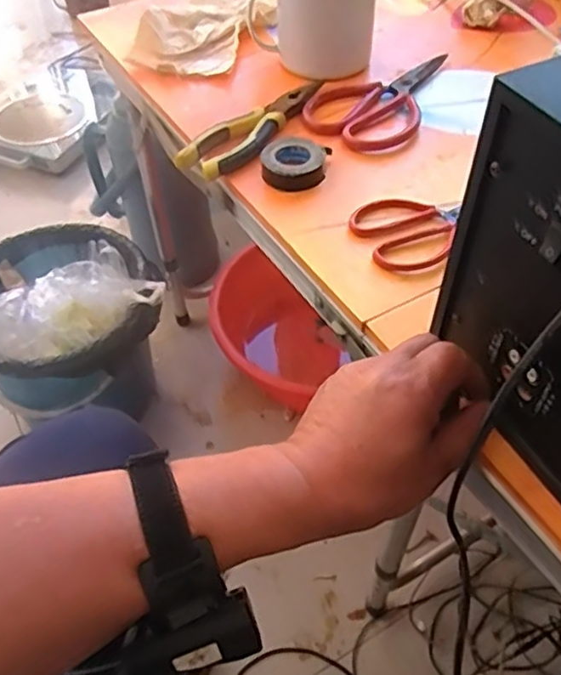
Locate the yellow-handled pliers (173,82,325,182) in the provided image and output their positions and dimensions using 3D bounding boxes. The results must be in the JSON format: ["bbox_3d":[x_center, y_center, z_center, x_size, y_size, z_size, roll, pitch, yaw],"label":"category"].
[{"bbox_3d":[-0.023,-0.194,0.596,0.053,0.022,0.169,27,56,23],"label":"yellow-handled pliers"}]

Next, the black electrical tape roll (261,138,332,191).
[{"bbox_3d":[0.013,-0.151,0.552,0.053,0.024,0.044,8,51,9],"label":"black electrical tape roll"}]

